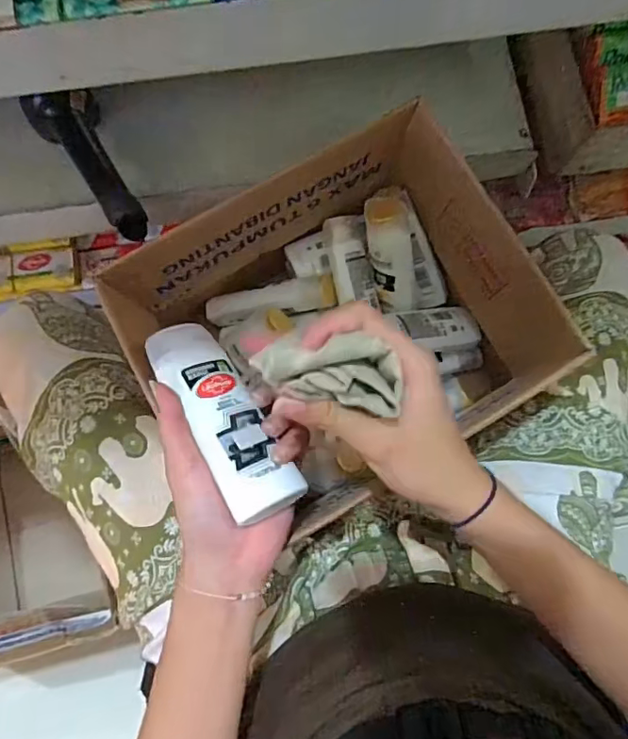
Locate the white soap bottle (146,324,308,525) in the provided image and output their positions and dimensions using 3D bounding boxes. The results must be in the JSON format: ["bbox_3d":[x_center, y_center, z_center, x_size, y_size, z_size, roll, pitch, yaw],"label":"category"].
[{"bbox_3d":[-0.060,0.028,0.334,0.044,0.030,0.137,-20,65,-32],"label":"white soap bottle"}]

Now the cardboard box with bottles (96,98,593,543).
[{"bbox_3d":[0.018,-0.027,0.453,0.270,0.168,0.231,-31,82,-6],"label":"cardboard box with bottles"}]

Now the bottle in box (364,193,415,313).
[{"bbox_3d":[0.069,-0.107,0.489,0.040,0.111,0.049,-17,36,-4],"label":"bottle in box"}]

